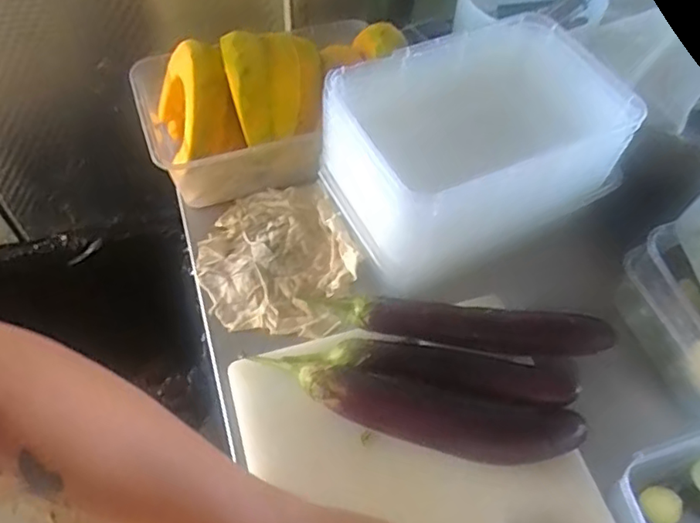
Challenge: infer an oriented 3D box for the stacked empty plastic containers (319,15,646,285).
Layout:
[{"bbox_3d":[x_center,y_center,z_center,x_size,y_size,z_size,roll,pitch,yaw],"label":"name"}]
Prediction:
[{"bbox_3d":[0.106,-0.096,0.506,0.232,0.115,0.152,-24,61,-19],"label":"stacked empty plastic containers"}]

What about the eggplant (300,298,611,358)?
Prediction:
[{"bbox_3d":[0.090,0.057,0.493,0.240,0.041,0.040,9,56,2],"label":"eggplant"}]

